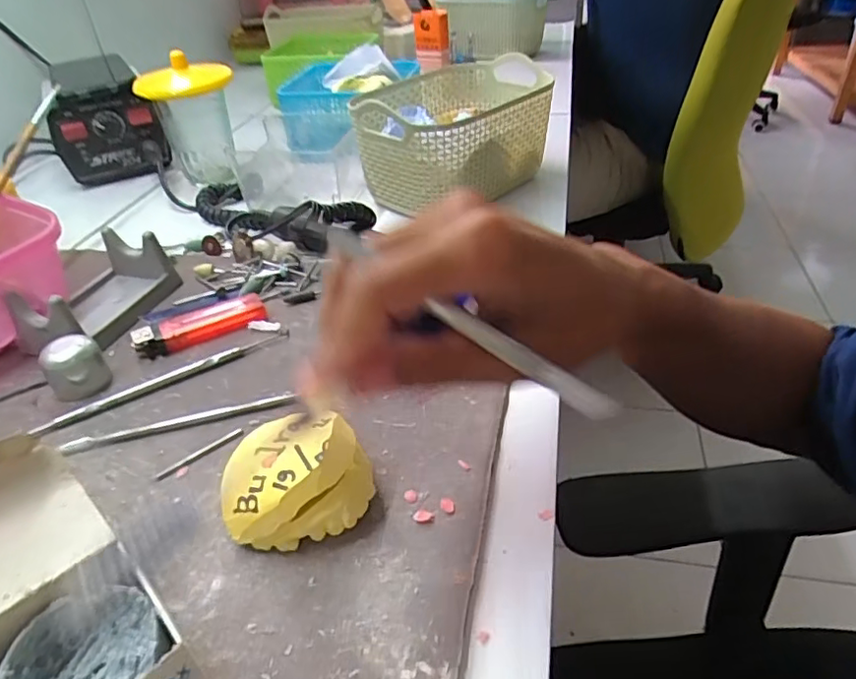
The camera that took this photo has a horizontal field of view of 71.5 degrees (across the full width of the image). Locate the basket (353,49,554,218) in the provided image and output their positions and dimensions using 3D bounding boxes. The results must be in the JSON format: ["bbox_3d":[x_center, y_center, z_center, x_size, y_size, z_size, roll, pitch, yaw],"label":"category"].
[{"bbox_3d":[0.027,-0.179,0.515,0.174,0.077,0.122,-31,46,-31],"label":"basket"}]

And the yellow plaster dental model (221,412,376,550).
[{"bbox_3d":[-0.055,0.058,0.252,0.059,0.039,0.045,-10,38,-8],"label":"yellow plaster dental model"}]

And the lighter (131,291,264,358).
[{"bbox_3d":[-0.143,-0.010,0.373,0.078,0.009,0.031,-24,42,-25],"label":"lighter"}]

